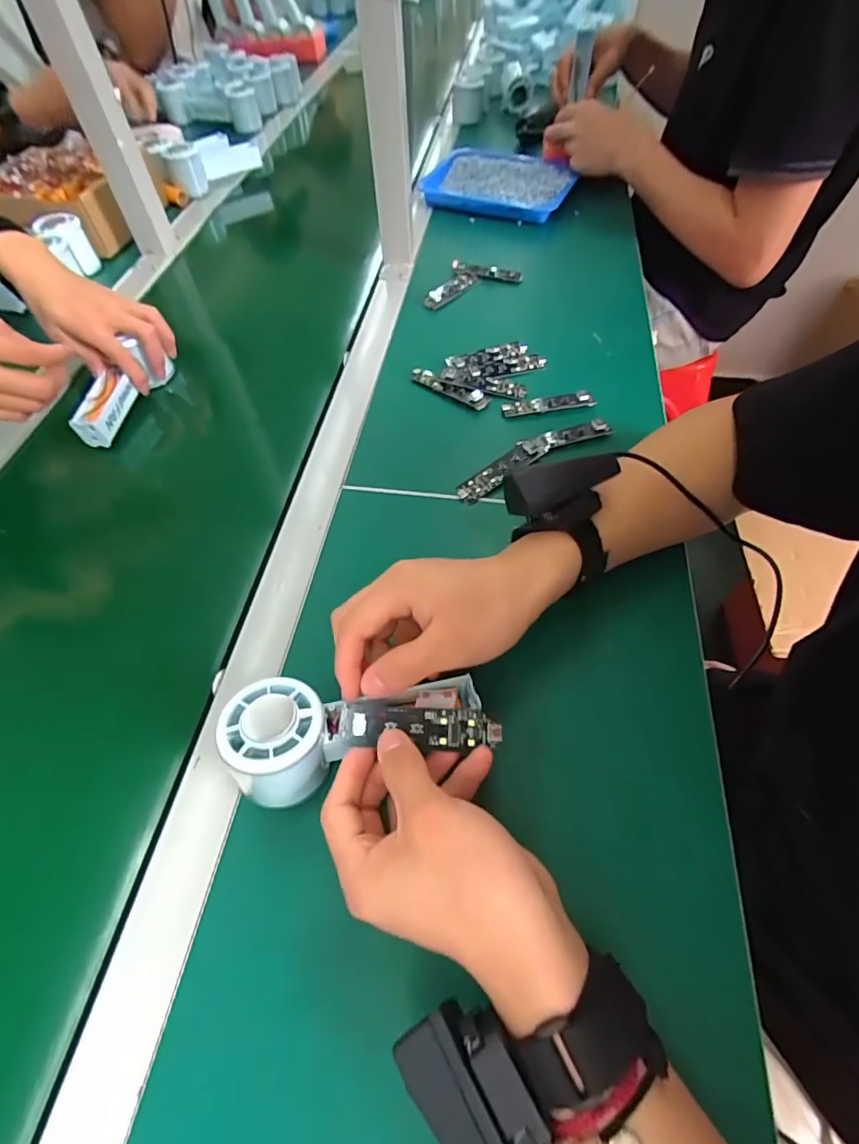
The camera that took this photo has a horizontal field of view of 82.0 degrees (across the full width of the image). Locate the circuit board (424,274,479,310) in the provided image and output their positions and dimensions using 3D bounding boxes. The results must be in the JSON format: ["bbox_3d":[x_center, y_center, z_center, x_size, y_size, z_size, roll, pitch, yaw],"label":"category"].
[{"bbox_3d":[0.027,-0.361,0.632,0.025,0.013,0.088,37,65,23],"label":"circuit board"}]

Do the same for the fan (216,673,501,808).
[{"bbox_3d":[-0.042,0.092,0.294,0.150,0.038,0.062,-3,56,-12],"label":"fan"}]

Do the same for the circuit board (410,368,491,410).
[{"bbox_3d":[0.020,-0.194,0.519,0.093,0.007,0.019,29,62,19],"label":"circuit board"}]

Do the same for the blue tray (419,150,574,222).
[{"bbox_3d":[0.110,-0.611,0.772,0.218,0.025,0.191,21,60,15],"label":"blue tray"}]

